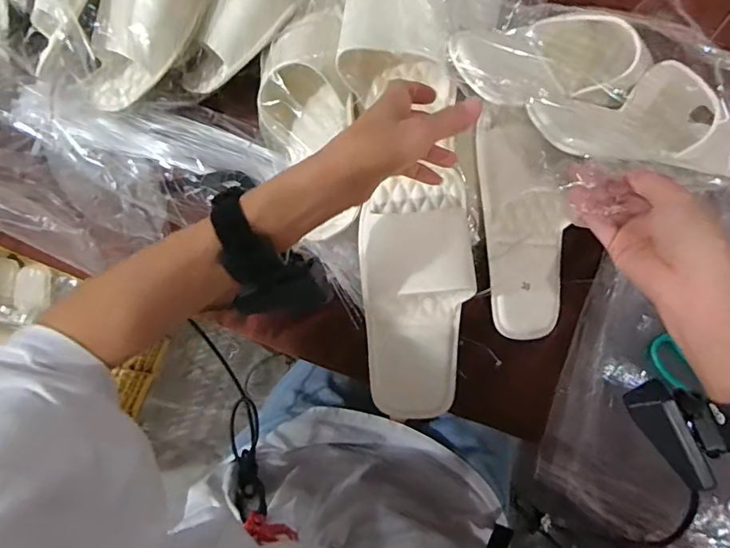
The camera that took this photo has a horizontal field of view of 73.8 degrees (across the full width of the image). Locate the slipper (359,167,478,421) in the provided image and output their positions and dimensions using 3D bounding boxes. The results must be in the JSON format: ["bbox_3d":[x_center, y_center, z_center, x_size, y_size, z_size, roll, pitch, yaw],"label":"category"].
[{"bbox_3d":[0.045,0.029,0.442,0.099,0.064,0.222,2,102,2],"label":"slipper"}]

